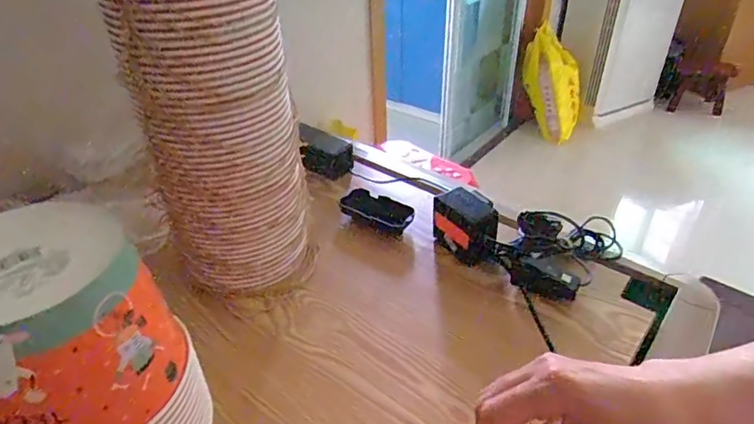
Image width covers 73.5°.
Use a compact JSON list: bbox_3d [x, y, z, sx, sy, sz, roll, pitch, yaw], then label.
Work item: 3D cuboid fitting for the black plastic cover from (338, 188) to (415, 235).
[{"bbox_3d":[0.001,-0.002,0.714,0.099,0.021,0.051,19,40,26],"label":"black plastic cover"}]

